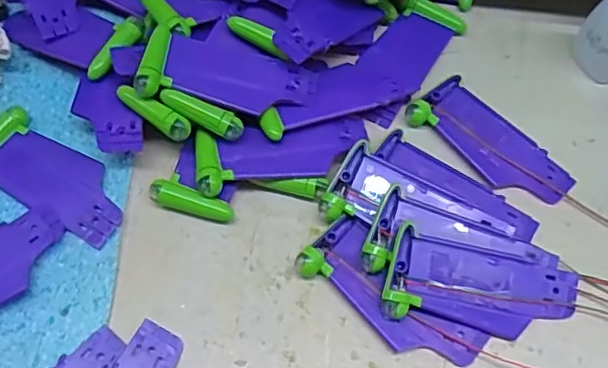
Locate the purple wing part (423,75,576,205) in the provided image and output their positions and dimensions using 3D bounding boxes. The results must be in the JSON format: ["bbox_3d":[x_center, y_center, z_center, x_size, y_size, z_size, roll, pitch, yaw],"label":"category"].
[{"bbox_3d":[0.102,-0.022,0.327,0.038,0.004,0.088,-36,69,-18],"label":"purple wing part"}]

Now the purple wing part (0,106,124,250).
[{"bbox_3d":[-0.129,-0.004,0.309,0.086,0.011,0.039,28,65,12],"label":"purple wing part"}]

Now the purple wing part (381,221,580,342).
[{"bbox_3d":[0.083,0.050,0.282,0.088,0.020,0.040,13,63,5],"label":"purple wing part"}]

